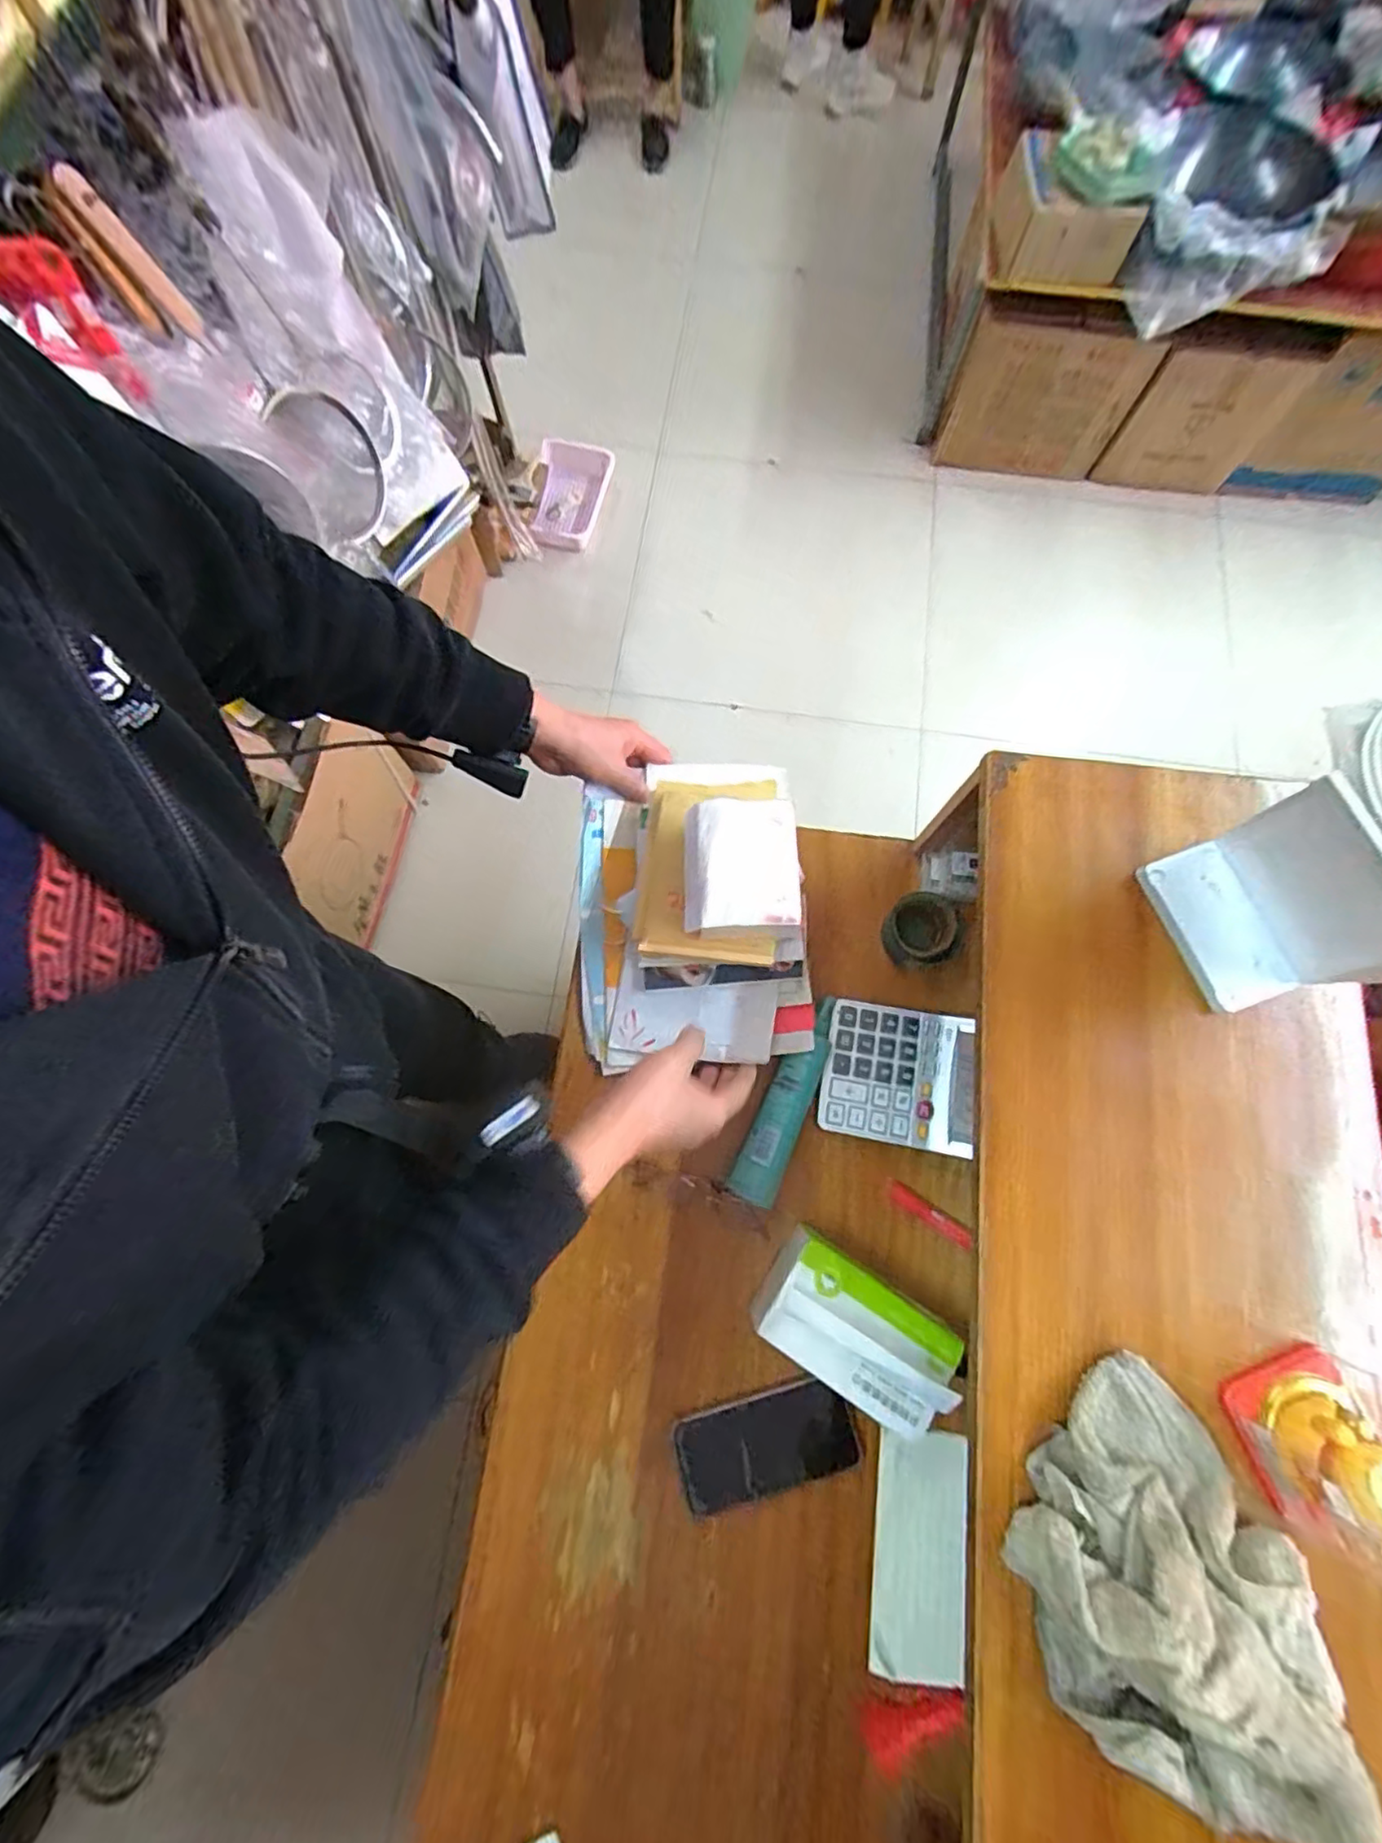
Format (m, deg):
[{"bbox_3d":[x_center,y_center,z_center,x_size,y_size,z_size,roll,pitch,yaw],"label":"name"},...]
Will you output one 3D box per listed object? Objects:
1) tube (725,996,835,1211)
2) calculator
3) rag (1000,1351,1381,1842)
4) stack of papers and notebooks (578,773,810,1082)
[{"bbox_3d":[0.095,0.171,0.633,0.047,0.035,0.211,22,76,5],"label":"tube"},{"bbox_3d":[0.204,0.151,0.640,0.139,0.027,0.130,11,76,2],"label":"calculator"},{"bbox_3d":[0.287,0.395,0.361,0.166,0.062,0.204,-43,80,-10],"label":"rag"},{"bbox_3d":[0.002,-0.022,0.639,0.224,0.127,0.302,-5,76,-2],"label":"stack of papers and notebooks"}]

